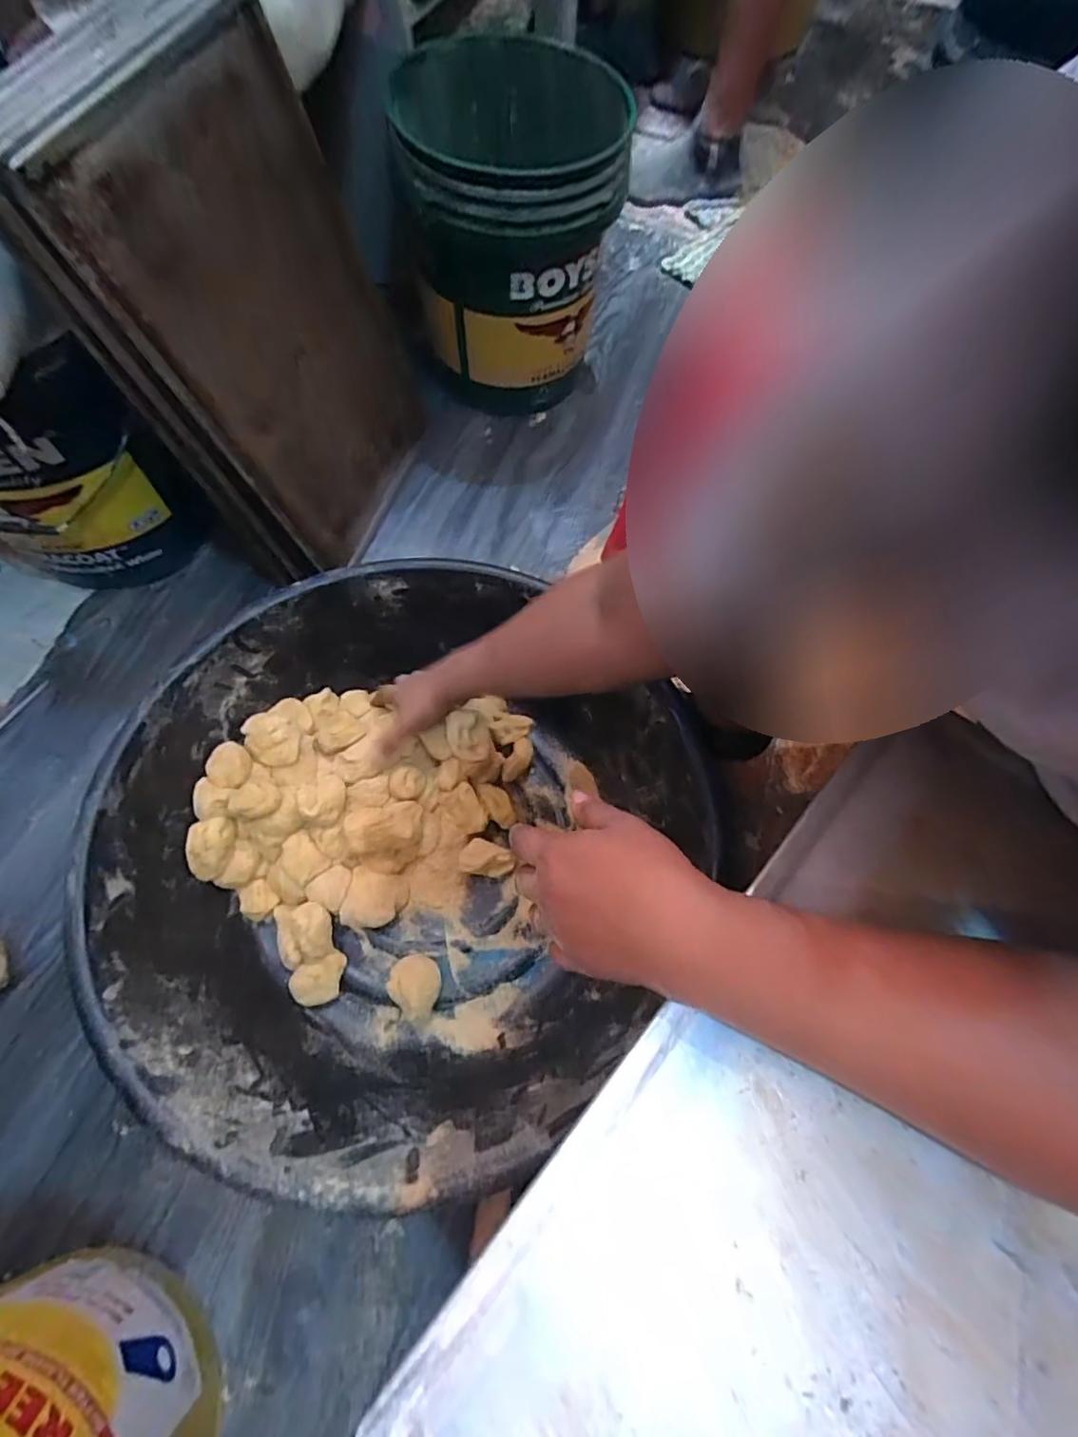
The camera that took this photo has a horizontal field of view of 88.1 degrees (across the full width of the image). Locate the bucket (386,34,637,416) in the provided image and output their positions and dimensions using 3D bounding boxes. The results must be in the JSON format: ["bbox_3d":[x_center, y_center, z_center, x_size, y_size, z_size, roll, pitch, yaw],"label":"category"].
[{"bbox_3d":[-0.031,-0.658,0.792,0.273,0.327,0.320,7,65,1],"label":"bucket"}]

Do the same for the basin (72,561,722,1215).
[{"bbox_3d":[-0.124,0.120,0.555,0.501,0.204,0.511,1,65,-2],"label":"basin"}]

